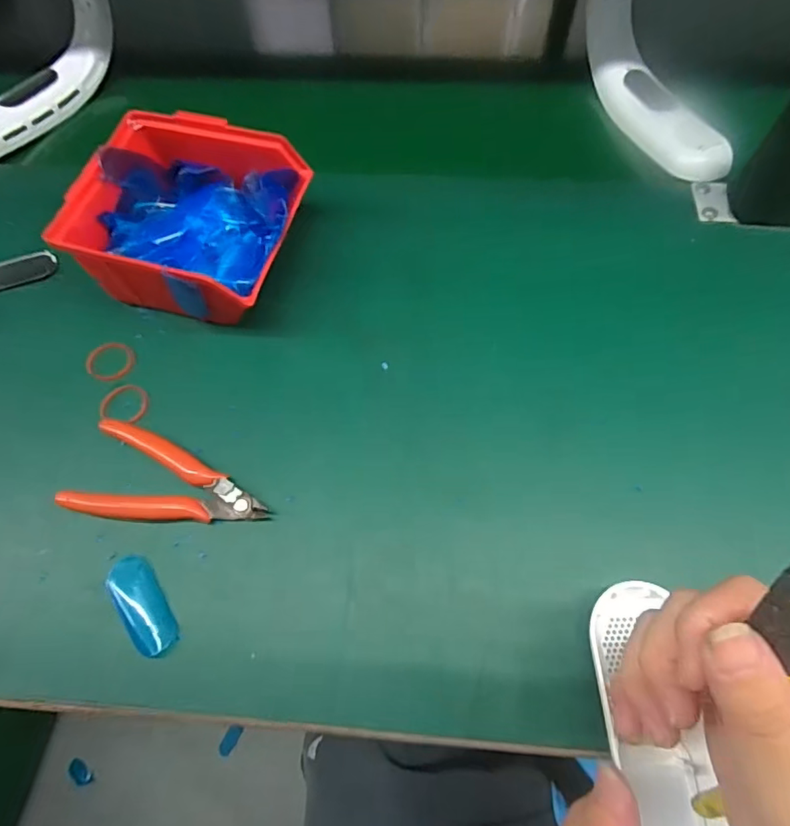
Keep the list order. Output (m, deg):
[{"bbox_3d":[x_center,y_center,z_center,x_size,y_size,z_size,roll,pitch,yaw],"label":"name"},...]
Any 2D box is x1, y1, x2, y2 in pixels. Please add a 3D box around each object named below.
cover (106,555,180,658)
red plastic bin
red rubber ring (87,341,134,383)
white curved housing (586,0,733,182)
[{"bbox_3d":[-0.141,0.106,0.276,0.023,0.006,0.060,-37,71,-14],"label":"cover"},{"bbox_3d":[-0.138,-0.134,0.343,0.136,0.068,0.129,16,68,7],"label":"red plastic bin"},{"bbox_3d":[-0.197,-0.036,0.342,0.031,0.006,0.029,0,67,0],"label":"red rubber ring"},{"bbox_3d":[0.210,-0.275,0.405,0.048,0.043,0.194,-16,68,-7],"label":"white curved housing"}]

